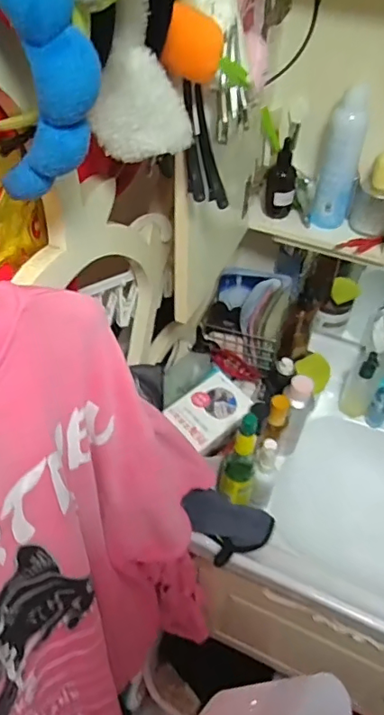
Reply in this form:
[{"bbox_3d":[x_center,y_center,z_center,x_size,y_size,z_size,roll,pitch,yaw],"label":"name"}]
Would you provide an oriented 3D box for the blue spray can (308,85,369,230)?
[{"bbox_3d":[0.212,-0.283,0.765,0.057,0.190,0.055,14,48,10],"label":"blue spray can"}]

